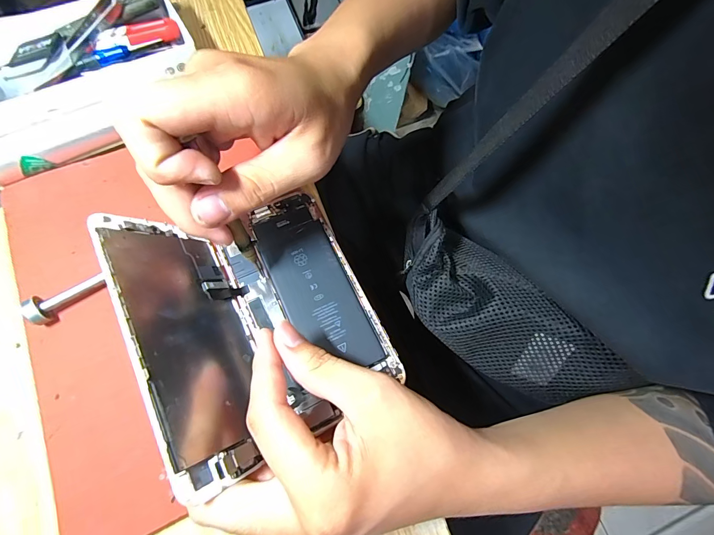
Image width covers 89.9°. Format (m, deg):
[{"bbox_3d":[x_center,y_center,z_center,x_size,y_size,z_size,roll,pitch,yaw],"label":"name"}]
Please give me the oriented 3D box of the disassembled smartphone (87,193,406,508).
[{"bbox_3d":[-0.055,0.020,0.208,0.119,0.071,0.147,-27,74,-11],"label":"disassembled smartphone"}]

